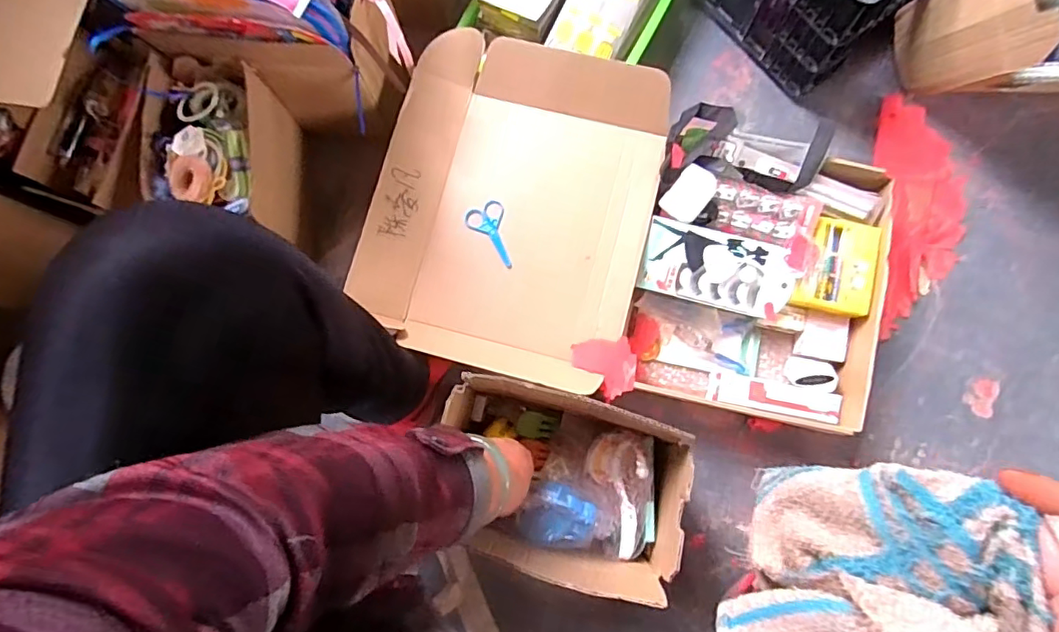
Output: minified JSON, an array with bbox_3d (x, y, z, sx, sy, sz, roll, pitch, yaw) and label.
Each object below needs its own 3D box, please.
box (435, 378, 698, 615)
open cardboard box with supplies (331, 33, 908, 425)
[{"bbox_3d":[0.031,0.165,0.572,0.236,0.162,0.156,15,80,3],"label":"box"},{"bbox_3d":[0.122,-0.094,0.702,0.622,0.092,0.399,15,80,3],"label":"open cardboard box with supplies"}]

